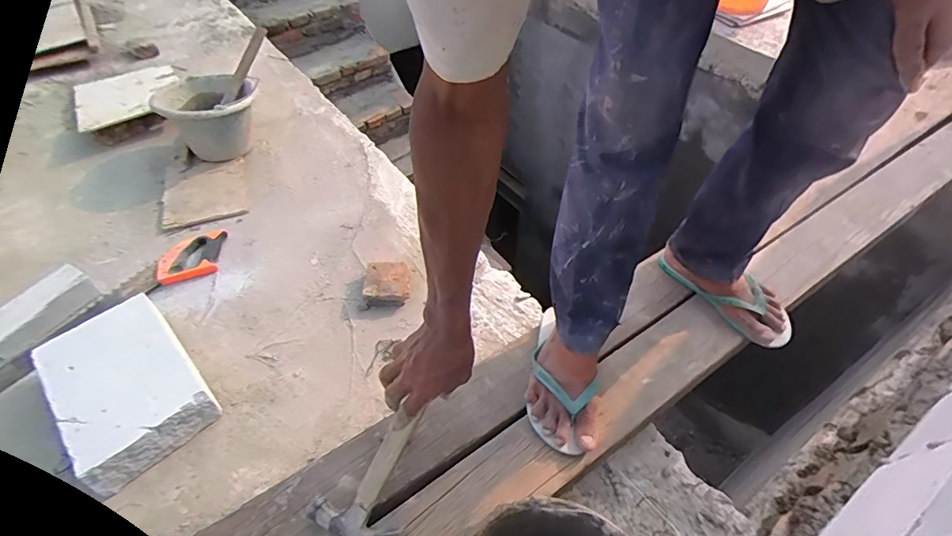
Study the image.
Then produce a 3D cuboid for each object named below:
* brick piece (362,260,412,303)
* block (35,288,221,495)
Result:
[{"bbox_3d":[-0.194,0.030,1.051,0.102,0.033,0.094,-2,50,-1],"label":"brick piece"},{"bbox_3d":[-0.631,0.207,0.865,0.203,0.074,0.321,-36,58,-26],"label":"block"}]

